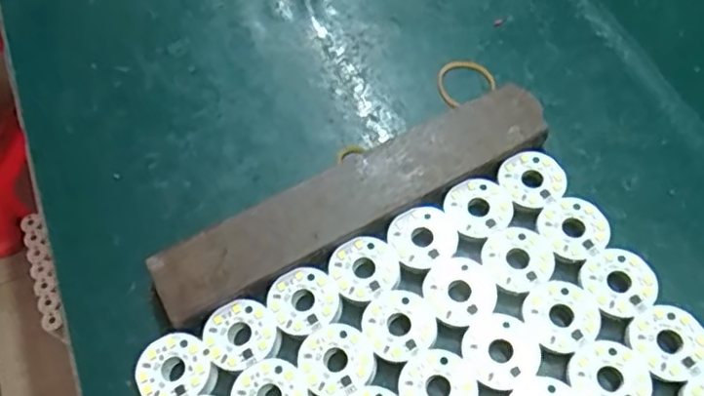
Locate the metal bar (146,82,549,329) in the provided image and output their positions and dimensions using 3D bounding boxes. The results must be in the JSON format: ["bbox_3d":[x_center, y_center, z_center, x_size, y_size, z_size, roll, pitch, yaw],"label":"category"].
[{"bbox_3d":[0.004,0.000,0.310,0.199,0.017,0.036,-26,61,-11],"label":"metal bar"}]

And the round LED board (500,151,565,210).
[{"bbox_3d":[0.087,-0.010,0.309,0.030,0.004,0.029,-2,59,3],"label":"round LED board"}]

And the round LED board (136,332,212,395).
[{"bbox_3d":[-0.076,0.073,0.275,0.031,0.004,0.030,-2,59,3],"label":"round LED board"}]

